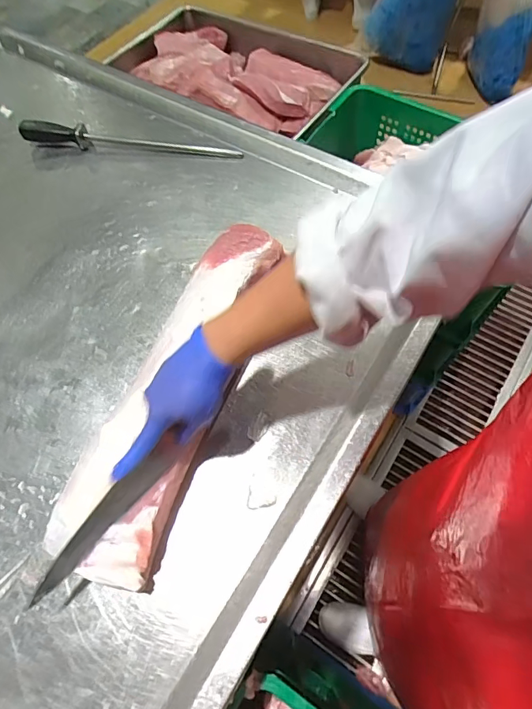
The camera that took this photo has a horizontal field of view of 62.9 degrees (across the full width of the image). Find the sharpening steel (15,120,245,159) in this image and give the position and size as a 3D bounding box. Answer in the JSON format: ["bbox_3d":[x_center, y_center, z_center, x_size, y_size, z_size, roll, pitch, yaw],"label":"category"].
[{"bbox_3d":[-0.250,-0.391,0.785,0.407,0.036,0.038,6,64,6],"label":"sharpening steel"}]

